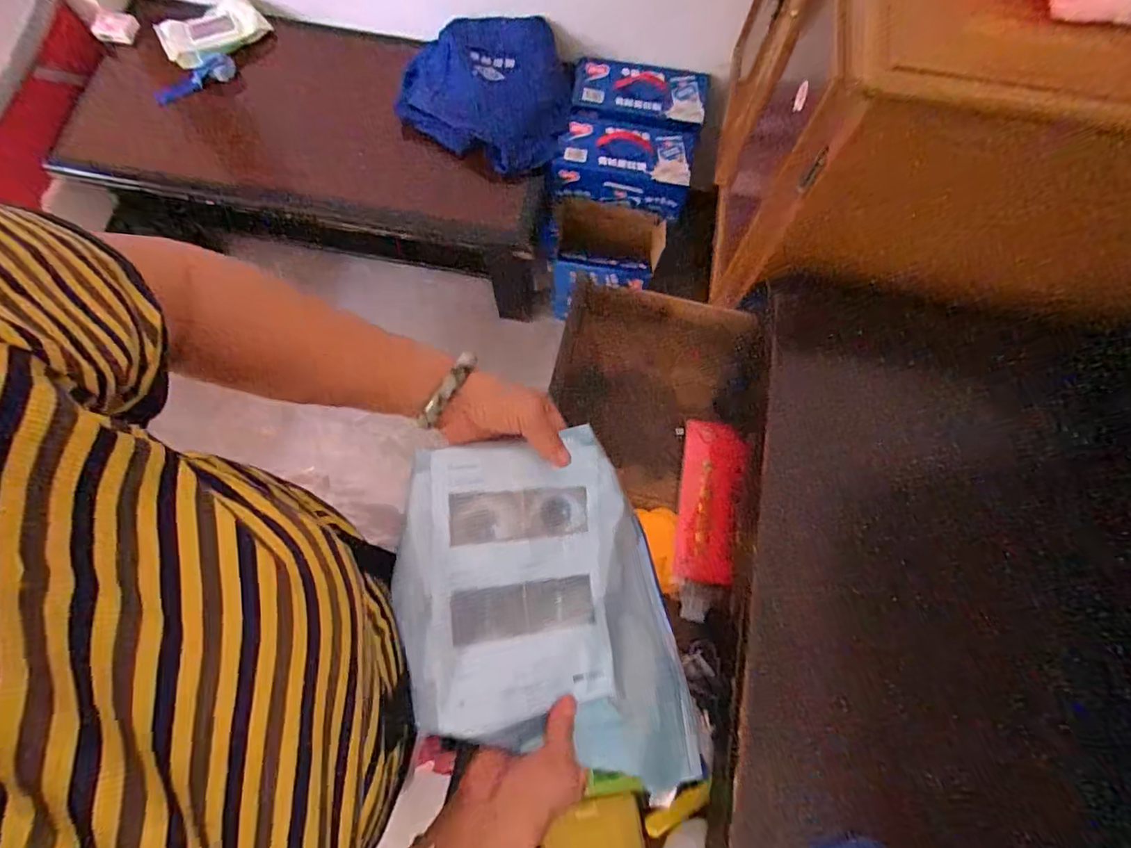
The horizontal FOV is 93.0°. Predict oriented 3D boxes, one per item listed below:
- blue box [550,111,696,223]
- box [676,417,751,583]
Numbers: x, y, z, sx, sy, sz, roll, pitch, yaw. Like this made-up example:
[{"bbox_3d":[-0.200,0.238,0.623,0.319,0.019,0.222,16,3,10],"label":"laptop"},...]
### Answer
[{"bbox_3d":[0.122,-0.557,1.153,0.286,0.114,0.156,9,74,2],"label":"blue box"},{"bbox_3d":[0.167,0.087,0.612,0.068,0.024,0.183,8,74,1],"label":"box"}]

